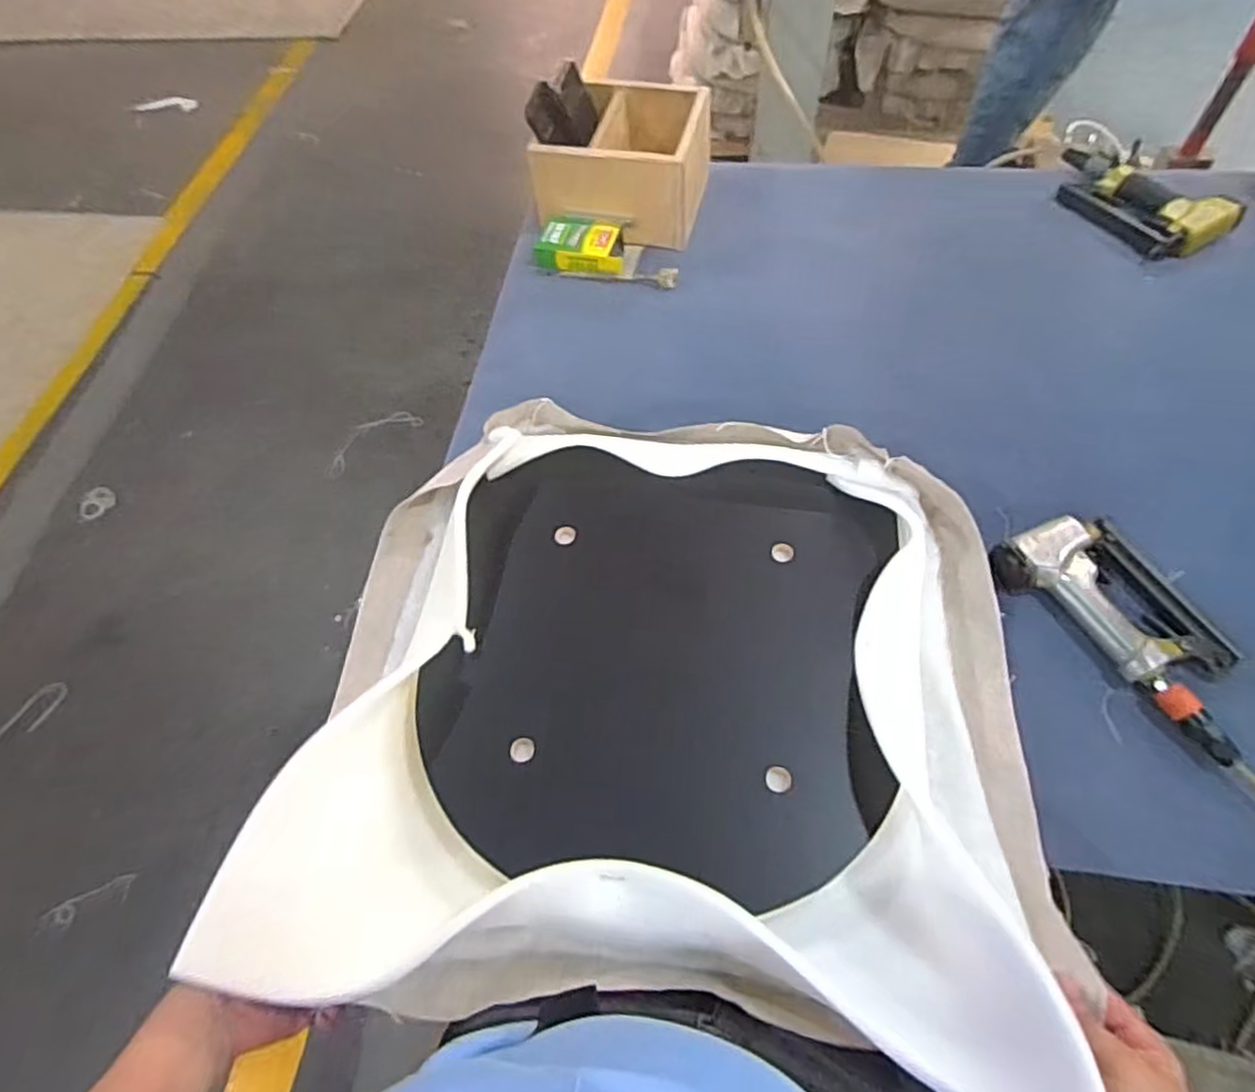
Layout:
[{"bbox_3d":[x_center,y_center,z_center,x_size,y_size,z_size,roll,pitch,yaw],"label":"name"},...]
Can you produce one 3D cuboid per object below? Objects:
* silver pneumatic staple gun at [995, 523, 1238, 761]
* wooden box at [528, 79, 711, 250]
[{"bbox_3d":[0.490,0.068,0.681,0.127,0.035,0.253,-35,63,-16],"label":"silver pneumatic staple gun"},{"bbox_3d":[-0.003,-0.562,1.052,0.231,0.148,0.209,7,60,8],"label":"wooden box"}]

